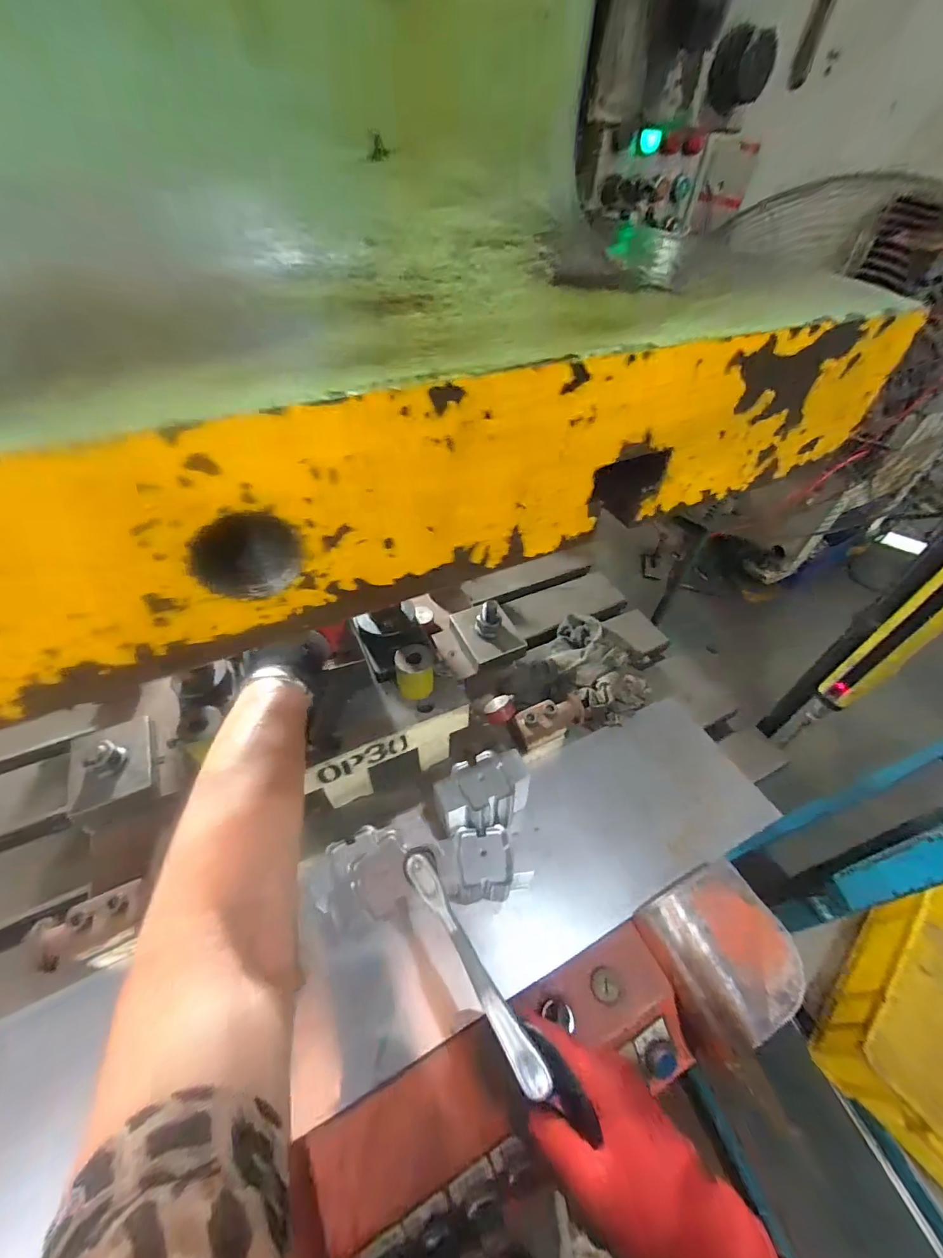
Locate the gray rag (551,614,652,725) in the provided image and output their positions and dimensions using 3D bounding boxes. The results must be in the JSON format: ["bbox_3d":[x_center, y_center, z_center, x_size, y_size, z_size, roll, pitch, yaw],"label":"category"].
[{"bbox_3d":[0.194,0.057,0.695,0.153,0.056,0.165,17,49,13],"label":"gray rag"}]

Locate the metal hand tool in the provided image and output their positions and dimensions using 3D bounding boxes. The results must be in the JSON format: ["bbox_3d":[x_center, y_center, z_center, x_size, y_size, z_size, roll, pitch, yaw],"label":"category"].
[{"bbox_3d":[0.006,0.240,0.325,0.026,0.011,0.194,-26,47,-24],"label":"metal hand tool"}]

